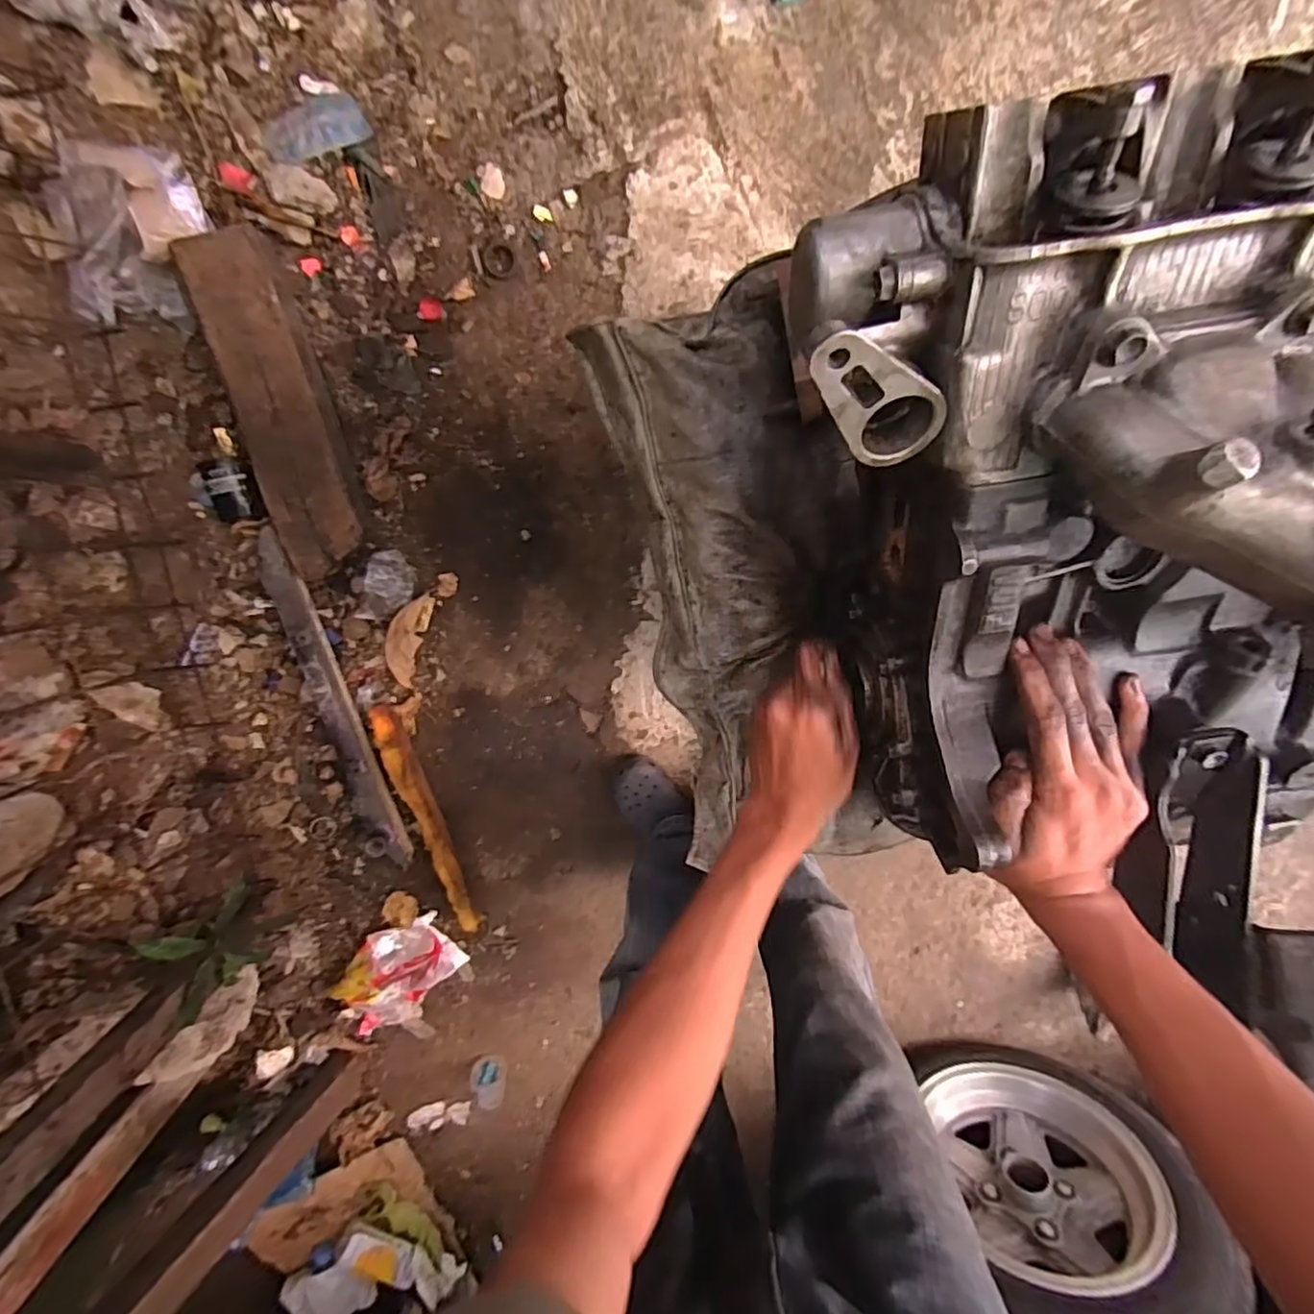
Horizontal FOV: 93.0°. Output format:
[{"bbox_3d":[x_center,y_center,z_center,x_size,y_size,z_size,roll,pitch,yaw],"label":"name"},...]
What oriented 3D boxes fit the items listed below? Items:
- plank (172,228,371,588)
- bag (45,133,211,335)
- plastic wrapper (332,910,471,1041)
[{"bbox_3d":[-0.531,-0.344,0.895,0.123,0.078,0.446,-16,107,-9],"label":"plank"},{"bbox_3d":[-0.679,-0.544,0.808,0.068,0.146,0.225,25,109,28],"label":"bag"},{"bbox_3d":[-0.460,0.585,1.126,0.199,0.053,0.280,25,109,-21],"label":"plastic wrapper"}]

